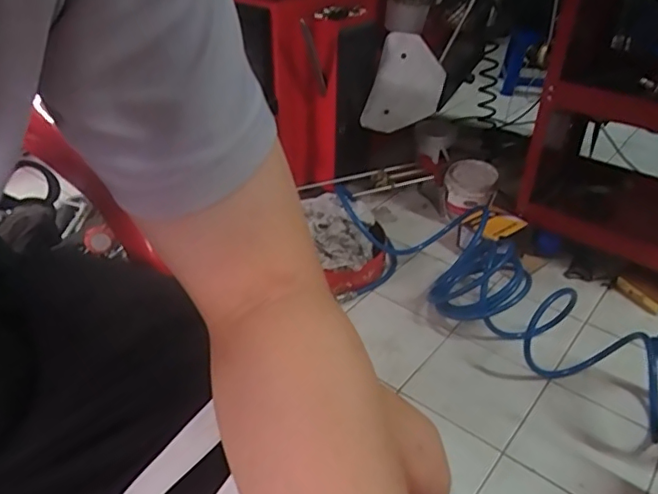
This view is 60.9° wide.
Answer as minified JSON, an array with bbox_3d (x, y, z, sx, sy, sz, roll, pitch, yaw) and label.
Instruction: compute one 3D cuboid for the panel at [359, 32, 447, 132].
[{"bbox_3d":[0.172,-0.365,1.260,0.169,0.218,0.022,19,6,29],"label":"panel"}]

